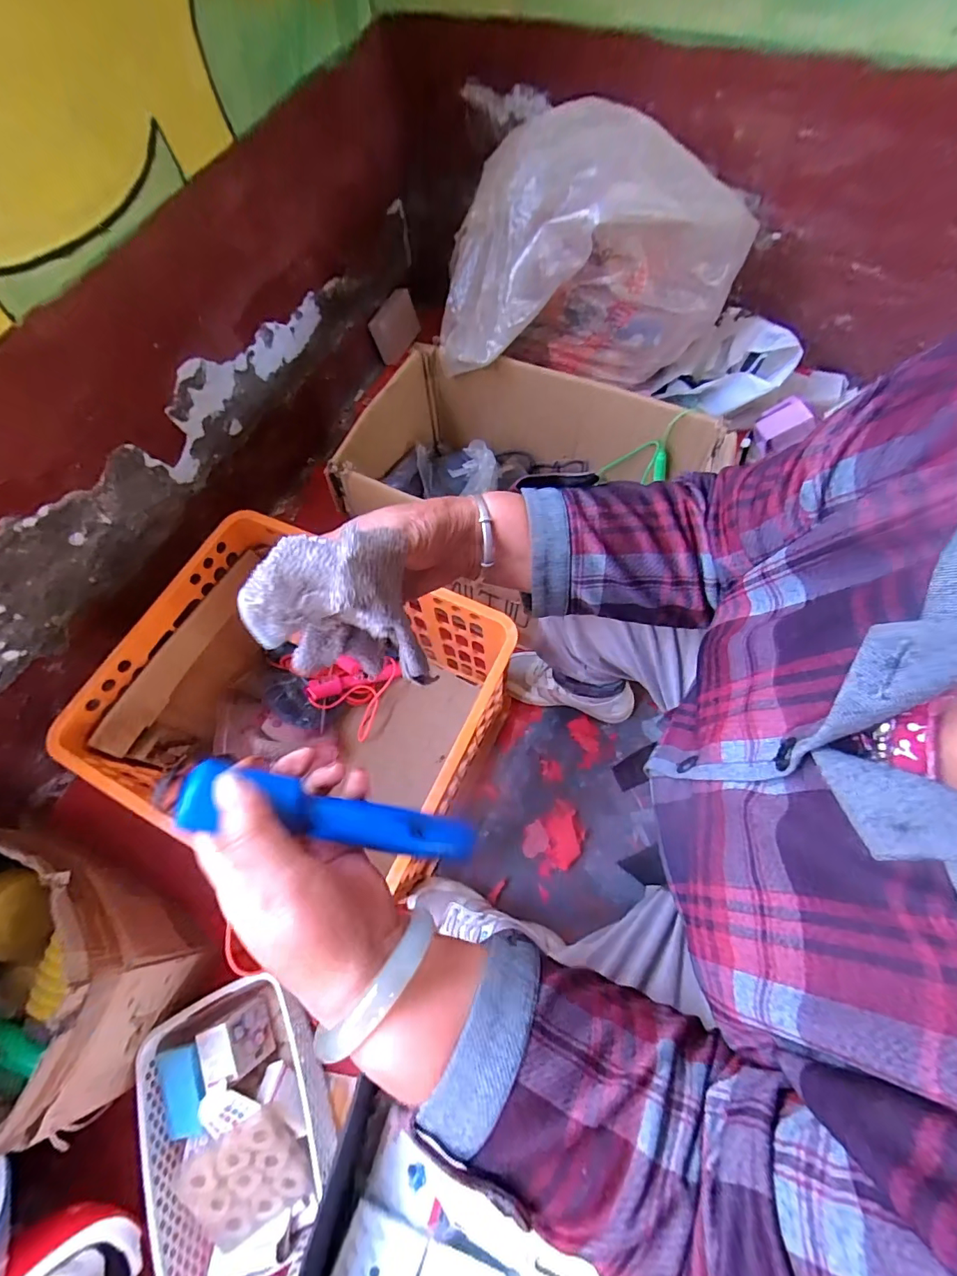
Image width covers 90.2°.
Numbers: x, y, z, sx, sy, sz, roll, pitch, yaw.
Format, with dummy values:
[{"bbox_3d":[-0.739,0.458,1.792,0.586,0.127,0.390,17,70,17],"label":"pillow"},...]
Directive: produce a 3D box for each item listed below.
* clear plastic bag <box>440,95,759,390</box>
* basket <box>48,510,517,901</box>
[{"bbox_3d":[0.169,-0.611,0.796,0.491,0.284,0.252,-13,66,-3],"label":"clear plastic bag"},{"bbox_3d":[-0.236,0.107,0.715,0.473,0.273,0.395,23,69,13],"label":"basket"}]

